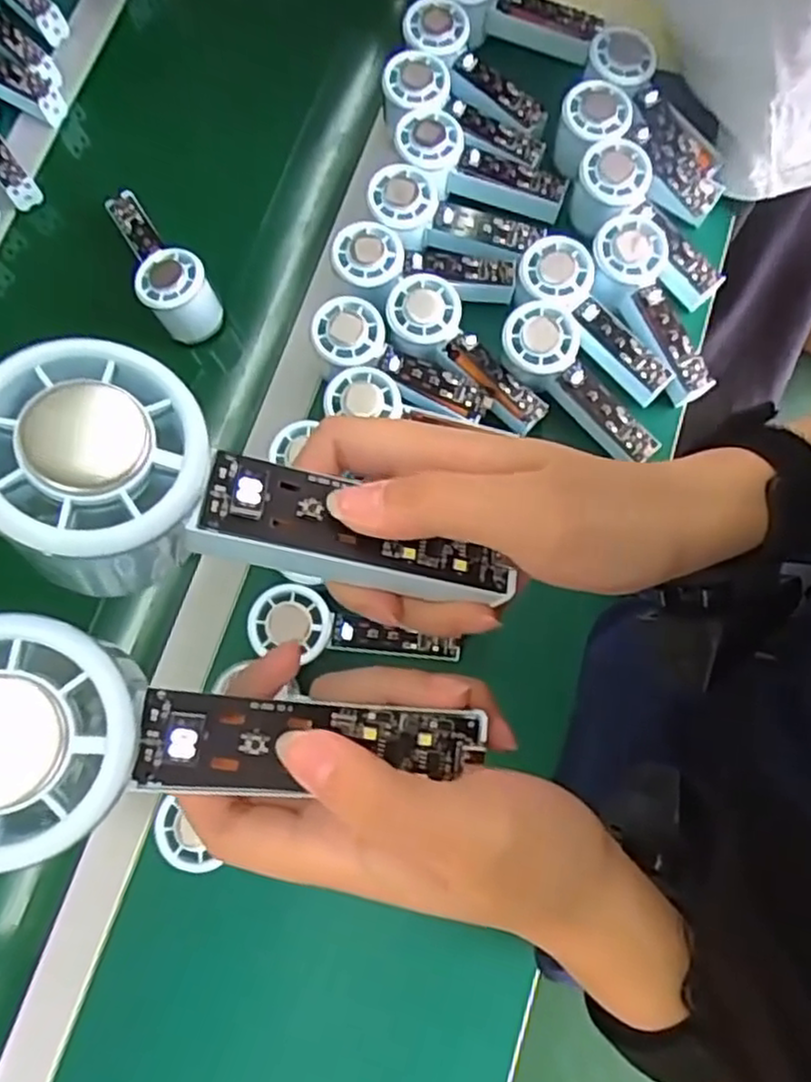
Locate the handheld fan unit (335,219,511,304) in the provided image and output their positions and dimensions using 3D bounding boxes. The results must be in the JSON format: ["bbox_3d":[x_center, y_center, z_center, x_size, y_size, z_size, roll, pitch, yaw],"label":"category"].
[{"bbox_3d":[0.015,-0.225,0.597,0.149,0.030,0.052,7,75,-12],"label":"handheld fan unit"}]

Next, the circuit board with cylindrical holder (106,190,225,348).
[{"bbox_3d":[-0.216,-0.246,0.627,0.054,0.057,0.154,-32,76,-5],"label":"circuit board with cylindrical holder"}]

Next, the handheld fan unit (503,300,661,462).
[{"bbox_3d":[0.138,-0.124,0.567,0.056,0.026,0.147,-45,91,-9],"label":"handheld fan unit"}]

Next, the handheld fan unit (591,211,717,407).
[{"bbox_3d":[0.198,-0.184,0.576,0.066,0.027,0.152,-25,90,-4],"label":"handheld fan unit"}]

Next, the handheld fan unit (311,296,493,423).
[{"bbox_3d":[-0.003,-0.142,0.570,0.148,0.029,0.053,26,79,10],"label":"handheld fan unit"}]

